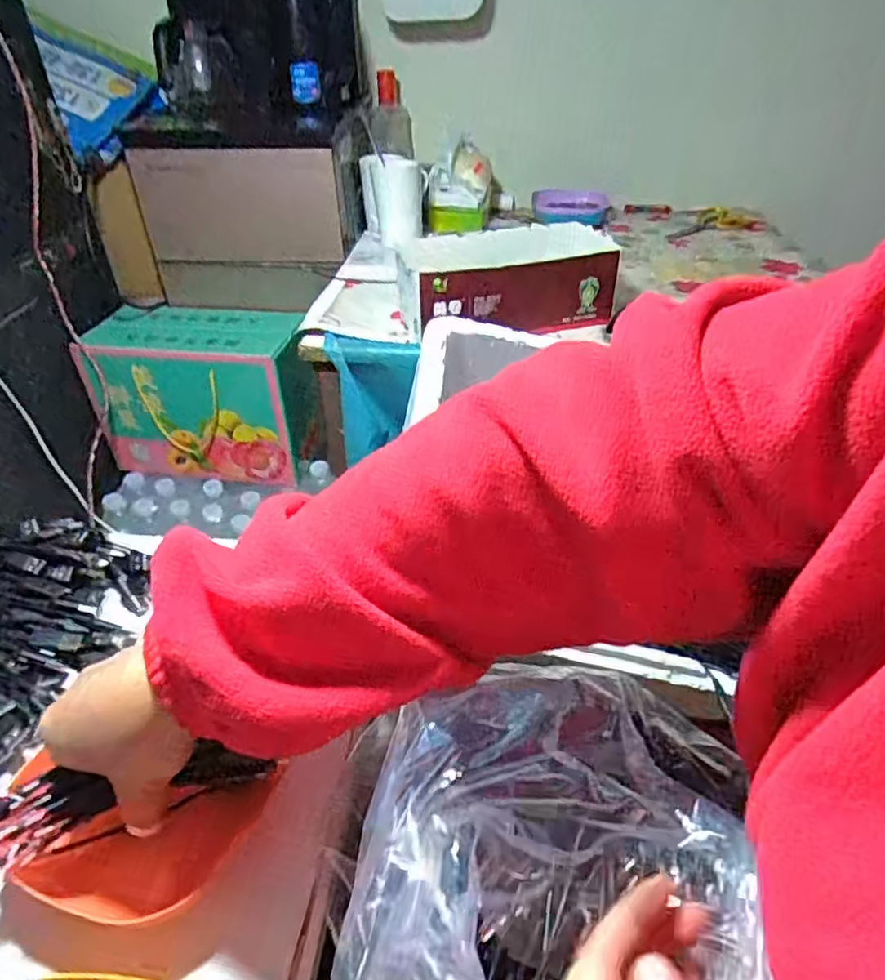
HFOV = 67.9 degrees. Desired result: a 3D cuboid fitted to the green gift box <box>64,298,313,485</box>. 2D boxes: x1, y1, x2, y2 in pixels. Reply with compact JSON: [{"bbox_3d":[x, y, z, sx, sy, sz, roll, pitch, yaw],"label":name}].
[{"bbox_3d":[-0.375,-0.157,1.106,0.353,0.247,0.152,5,39,7],"label":"green gift box"}]

